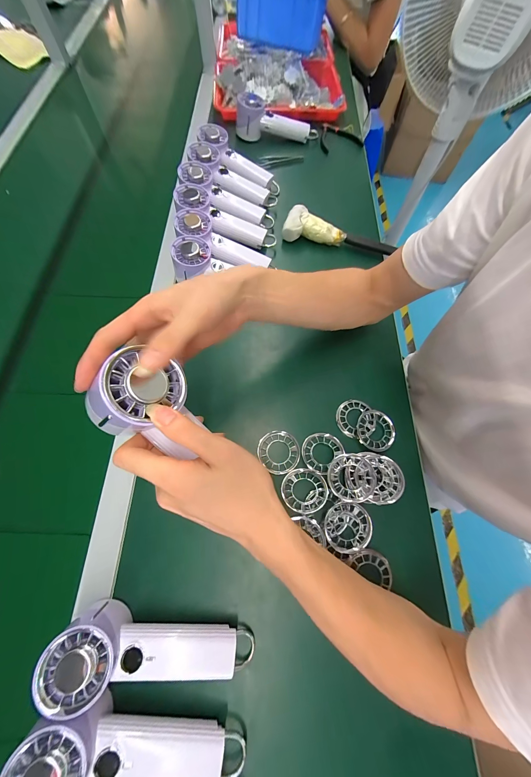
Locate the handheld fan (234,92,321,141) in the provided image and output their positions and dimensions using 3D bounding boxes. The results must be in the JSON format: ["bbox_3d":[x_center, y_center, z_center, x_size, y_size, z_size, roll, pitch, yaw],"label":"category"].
[{"bbox_3d":[0.028,-0.631,0.594,0.191,0.074,0.053,-1,69,-1],"label":"handheld fan"}]

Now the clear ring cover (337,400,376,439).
[{"bbox_3d":[0.132,0.044,0.374,0.053,0.008,0.054,-10,70,-4],"label":"clear ring cover"}]

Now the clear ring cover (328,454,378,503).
[{"bbox_3d":[0.110,0.115,0.325,0.056,0.012,0.057,-17,59,14],"label":"clear ring cover"}]

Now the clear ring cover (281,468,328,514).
[{"bbox_3d":[0.051,0.132,0.328,0.058,0.010,0.056,-10,46,-3],"label":"clear ring cover"}]

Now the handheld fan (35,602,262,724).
[{"bbox_3d":[-0.113,0.272,0.268,0.196,0.064,0.063,11,69,-13],"label":"handheld fan"}]

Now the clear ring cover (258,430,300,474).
[{"bbox_3d":[0.020,0.088,0.355,0.054,0.006,0.057,-35,74,-13],"label":"clear ring cover"}]

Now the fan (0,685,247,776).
[{"bbox_3d":[-0.118,0.336,0.236,0.200,0.046,0.064,15,69,-14],"label":"fan"}]

